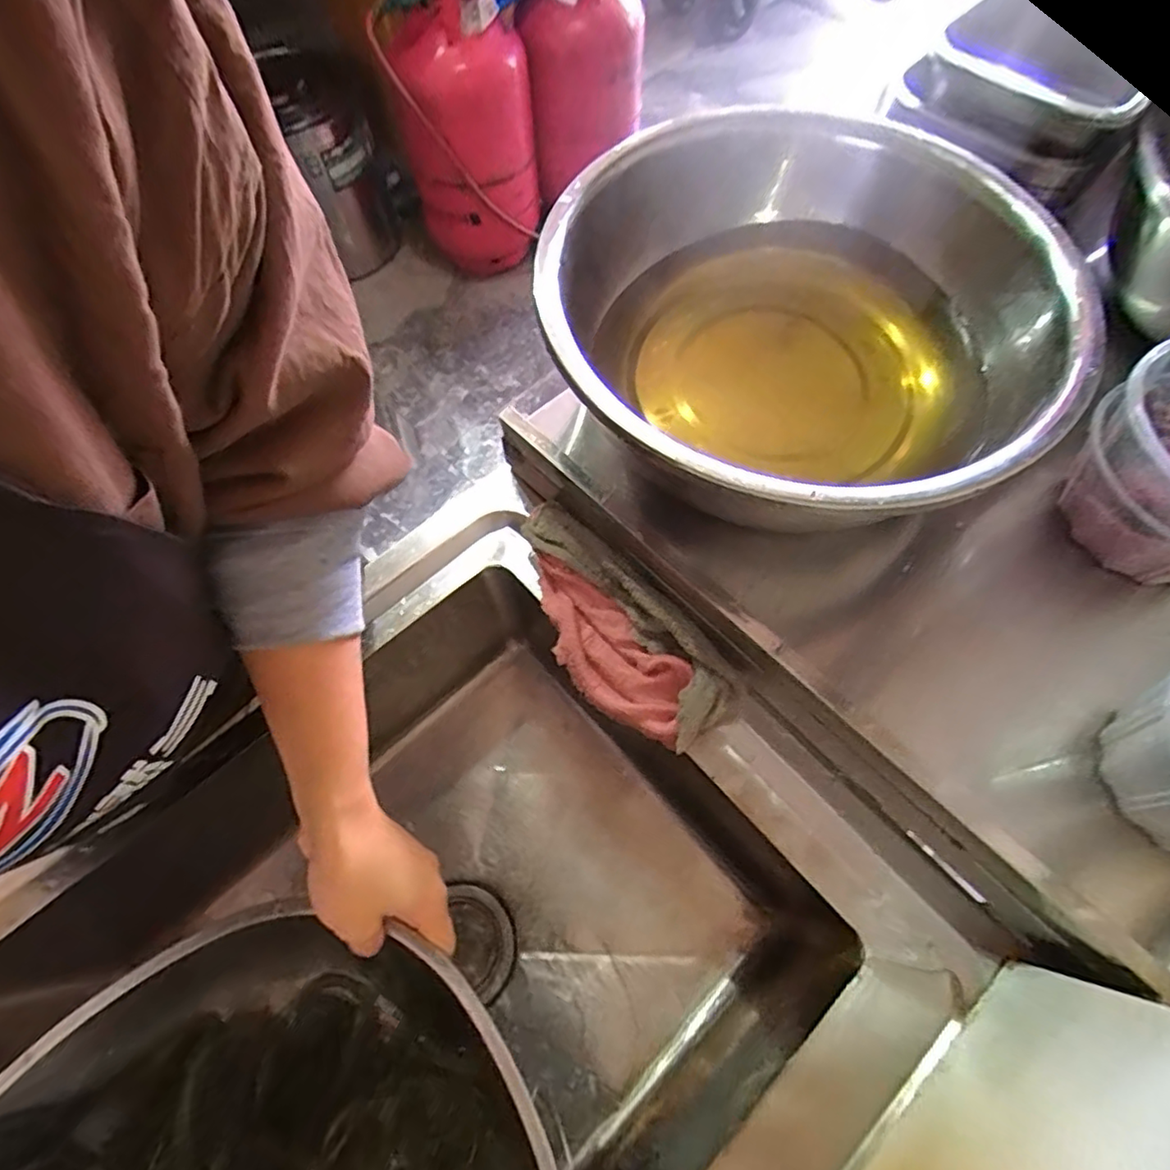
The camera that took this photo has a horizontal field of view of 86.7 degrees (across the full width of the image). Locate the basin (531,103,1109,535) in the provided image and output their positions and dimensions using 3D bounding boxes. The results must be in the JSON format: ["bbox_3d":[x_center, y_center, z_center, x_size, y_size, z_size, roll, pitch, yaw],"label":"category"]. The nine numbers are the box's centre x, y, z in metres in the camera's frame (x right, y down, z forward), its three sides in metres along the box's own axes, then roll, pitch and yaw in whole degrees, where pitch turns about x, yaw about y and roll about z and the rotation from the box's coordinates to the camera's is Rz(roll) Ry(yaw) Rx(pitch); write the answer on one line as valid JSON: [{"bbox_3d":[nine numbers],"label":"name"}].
[{"bbox_3d":[0.163,-0.194,0.499,0.376,0.160,0.383,-1,64,3],"label":"basin"}]

